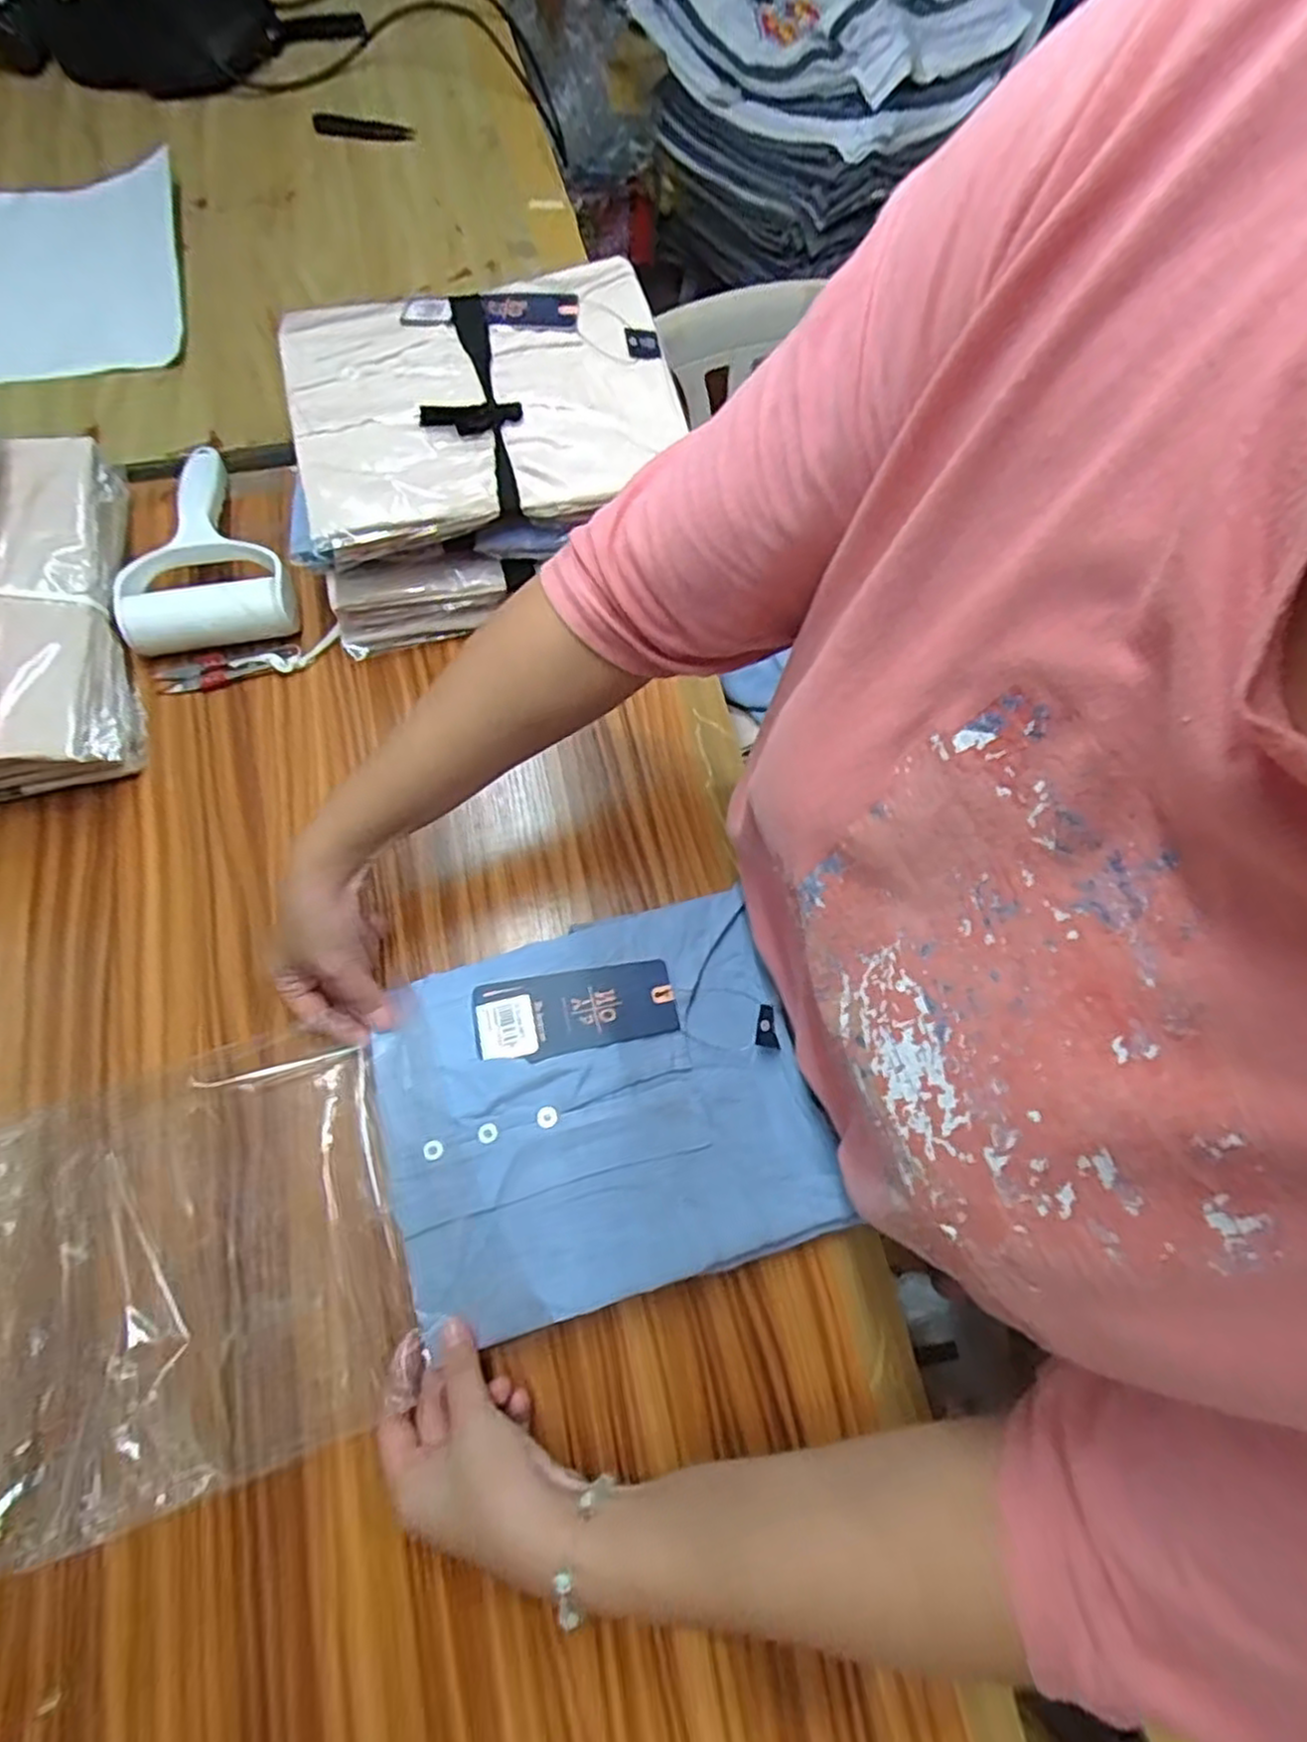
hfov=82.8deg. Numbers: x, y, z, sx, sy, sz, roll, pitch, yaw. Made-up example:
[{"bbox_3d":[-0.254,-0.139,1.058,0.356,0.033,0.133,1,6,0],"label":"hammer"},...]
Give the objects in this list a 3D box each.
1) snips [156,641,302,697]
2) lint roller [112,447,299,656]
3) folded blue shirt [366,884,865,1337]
[{"bbox_3d":[-0.313,-0.151,0.545,0.101,0.011,0.028,-15,72,-8],"label":"snips"},{"bbox_3d":[-0.342,-0.252,0.565,0.118,0.046,0.178,-13,71,-7],"label":"lint roller"},{"bbox_3d":[-0.030,0.136,0.436,0.243,0.026,0.207,-17,72,-9],"label":"folded blue shirt"}]

